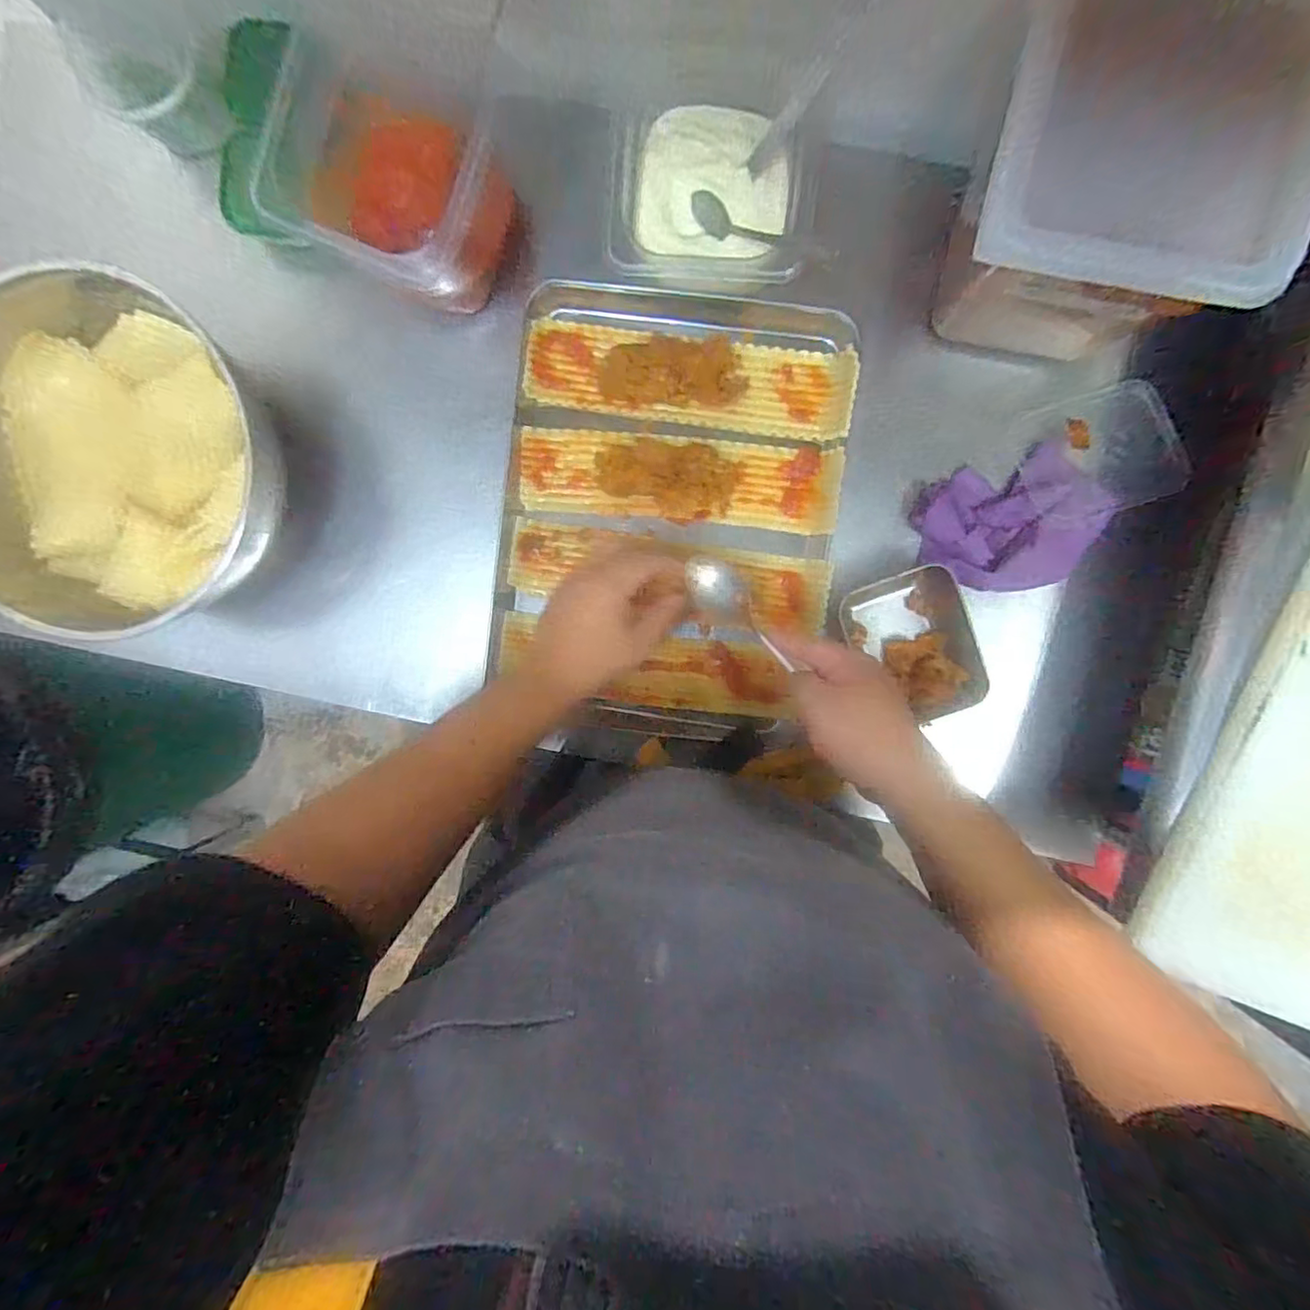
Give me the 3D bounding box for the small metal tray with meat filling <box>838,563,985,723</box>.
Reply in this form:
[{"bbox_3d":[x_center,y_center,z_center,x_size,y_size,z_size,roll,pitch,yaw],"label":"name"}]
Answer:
[{"bbox_3d":[0.247,-0.011,0.570,0.105,0.045,0.135,-23,92,5],"label":"small metal tray with meat filling"}]

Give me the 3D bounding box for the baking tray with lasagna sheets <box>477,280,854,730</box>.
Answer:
[{"bbox_3d":[0.013,-0.140,0.581,0.304,0.041,0.386,8,94,4],"label":"baking tray with lasagna sheets"}]

